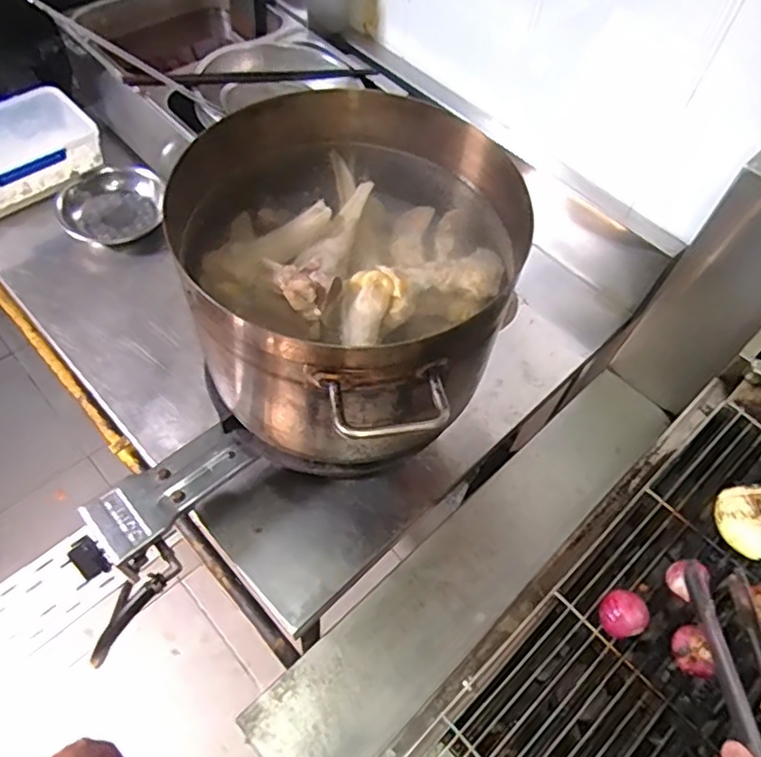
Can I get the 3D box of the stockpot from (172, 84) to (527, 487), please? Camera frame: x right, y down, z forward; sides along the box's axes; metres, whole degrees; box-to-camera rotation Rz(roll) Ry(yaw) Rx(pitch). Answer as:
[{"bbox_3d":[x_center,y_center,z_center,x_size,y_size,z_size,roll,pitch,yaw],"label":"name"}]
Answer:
[{"bbox_3d":[-0.024,-0.092,0.631,0.333,0.218,0.312,39,63,18],"label":"stockpot"}]

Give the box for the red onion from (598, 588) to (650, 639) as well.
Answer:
[{"bbox_3d":[0.207,0.208,0.537,0.038,0.041,0.037,-19,61,-16],"label":"red onion"}]

